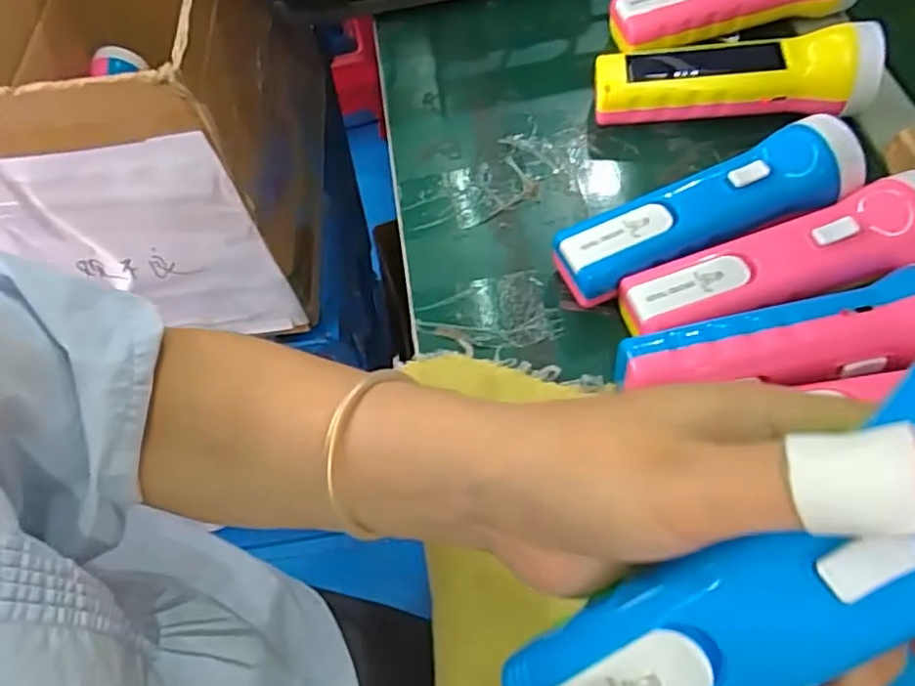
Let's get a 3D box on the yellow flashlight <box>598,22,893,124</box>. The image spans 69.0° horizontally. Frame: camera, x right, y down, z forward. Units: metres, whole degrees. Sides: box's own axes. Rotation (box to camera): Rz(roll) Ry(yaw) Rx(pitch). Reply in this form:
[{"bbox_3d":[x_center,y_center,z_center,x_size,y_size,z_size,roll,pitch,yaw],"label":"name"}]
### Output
[{"bbox_3d":[0.169,-0.163,0.415,0.161,0.058,0.047,7,60,6],"label":"yellow flashlight"}]

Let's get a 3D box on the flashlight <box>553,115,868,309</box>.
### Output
[{"bbox_3d":[0.132,-0.070,0.367,0.164,0.048,0.050,-23,80,-2],"label":"flashlight"}]

